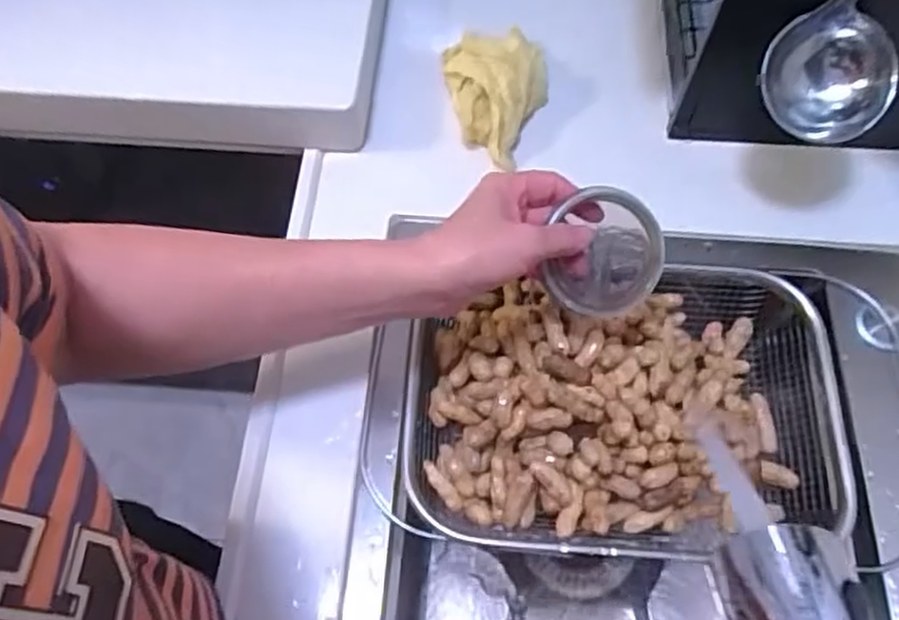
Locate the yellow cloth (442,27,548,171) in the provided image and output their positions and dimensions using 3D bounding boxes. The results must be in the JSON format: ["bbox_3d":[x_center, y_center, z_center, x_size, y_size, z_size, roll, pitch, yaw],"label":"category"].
[{"bbox_3d":[0.037,-0.177,0.586,0.085,0.049,0.107,5,63,3],"label":"yellow cloth"}]

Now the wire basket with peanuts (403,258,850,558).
[{"bbox_3d":[0.122,0.068,0.501,0.299,0.062,0.196,-3,63,-1],"label":"wire basket with peanuts"}]

